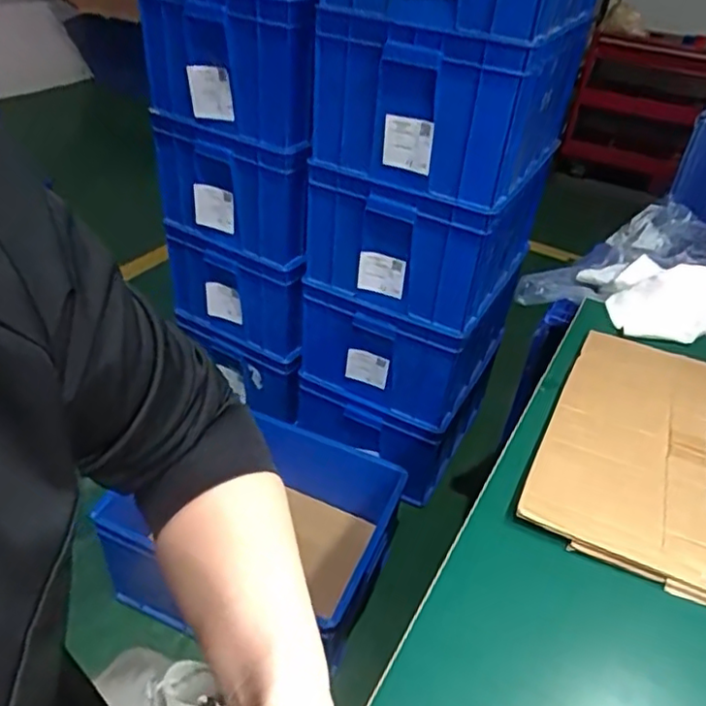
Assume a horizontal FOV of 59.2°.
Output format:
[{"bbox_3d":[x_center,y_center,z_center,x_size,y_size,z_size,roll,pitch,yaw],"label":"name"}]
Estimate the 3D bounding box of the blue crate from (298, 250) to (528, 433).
[{"bbox_3d":[0.151,-0.082,1.644,0.434,0.276,0.418,22,40,20],"label":"blue crate"}]

